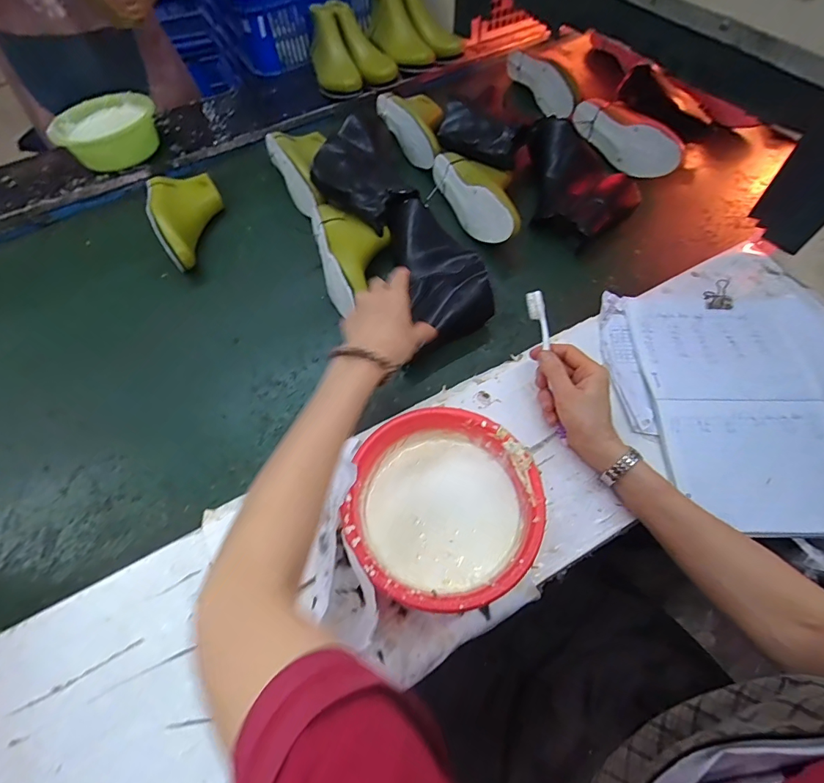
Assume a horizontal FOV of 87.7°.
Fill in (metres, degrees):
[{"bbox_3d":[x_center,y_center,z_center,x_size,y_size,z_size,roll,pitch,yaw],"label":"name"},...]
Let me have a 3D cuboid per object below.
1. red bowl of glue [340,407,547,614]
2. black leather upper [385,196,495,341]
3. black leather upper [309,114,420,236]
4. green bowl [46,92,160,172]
[{"bbox_3d":[0.032,0.122,0.447,0.184,0.076,0.186,-1,61,2],"label":"red bowl of glue"},{"bbox_3d":[0.035,-0.205,0.666,0.117,0.056,0.254,-18,64,-7],"label":"black leather upper"},{"bbox_3d":[-0.080,-0.372,0.724,0.187,0.057,0.146,37,69,21],"label":"black leather upper"},{"bbox_3d":[-0.615,-0.526,0.876,0.166,0.070,0.191,37,69,21],"label":"green bowl"}]

